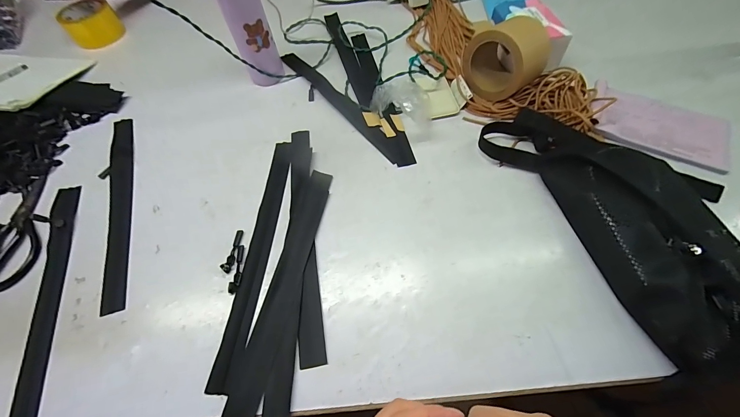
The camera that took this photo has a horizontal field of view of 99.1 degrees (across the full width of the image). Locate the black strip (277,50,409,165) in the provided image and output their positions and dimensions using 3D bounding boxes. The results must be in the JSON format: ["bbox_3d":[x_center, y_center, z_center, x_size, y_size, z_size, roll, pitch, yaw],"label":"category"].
[{"bbox_3d":[-0.055,-0.193,0.561,0.034,0.005,0.339,-35,64,-16],"label":"black strip"}]

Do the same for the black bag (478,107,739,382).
[{"bbox_3d":[0.316,-0.008,0.388,0.161,0.076,0.368,-23,61,-10],"label":"black bag"}]

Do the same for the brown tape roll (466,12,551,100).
[{"bbox_3d":[0.215,-0.235,0.509,0.091,0.105,0.107,-36,64,-17],"label":"brown tape roll"}]

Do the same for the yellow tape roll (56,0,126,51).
[{"bbox_3d":[-0.611,-0.408,0.694,0.101,0.060,0.101,-2,59,3],"label":"yellow tape roll"}]

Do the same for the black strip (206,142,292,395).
[{"bbox_3d":[-0.149,0.048,0.431,0.034,0.005,0.350,2,60,4],"label":"black strip"}]

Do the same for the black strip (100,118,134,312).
[{"bbox_3d":[-0.377,-0.014,0.478,0.032,0.006,0.351,-15,61,-12],"label":"black strip"}]

